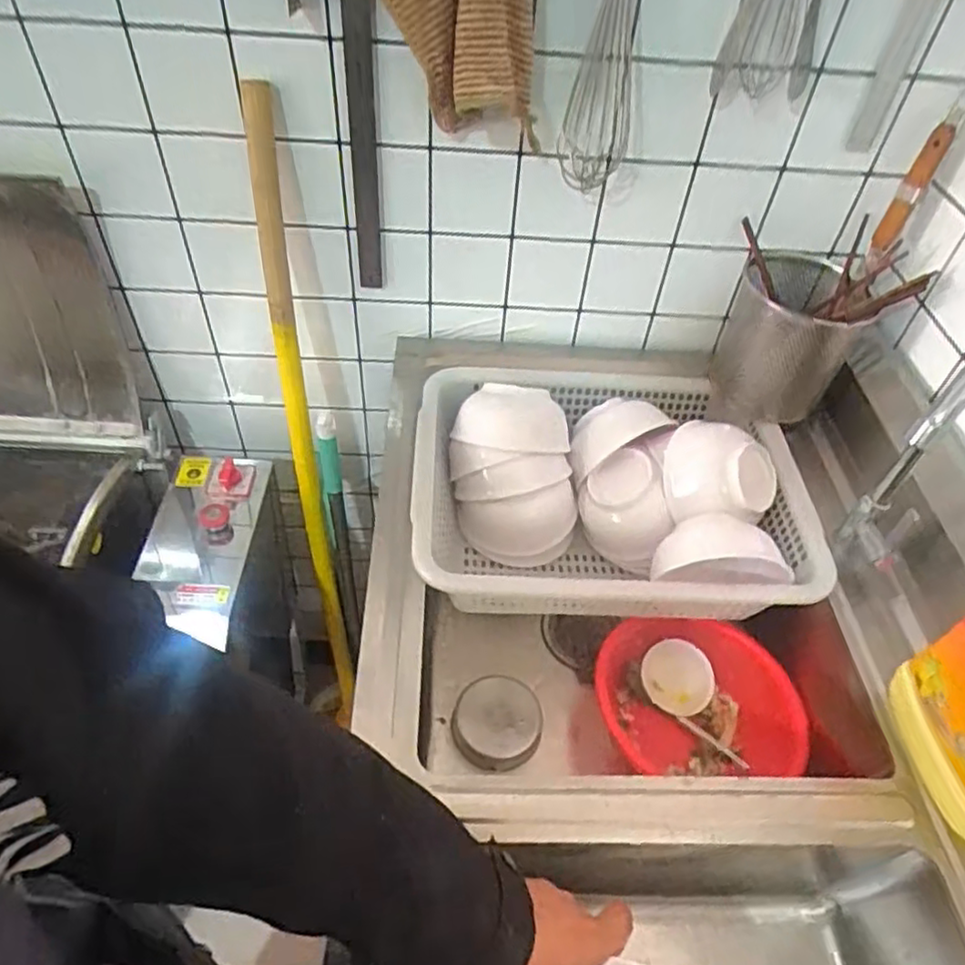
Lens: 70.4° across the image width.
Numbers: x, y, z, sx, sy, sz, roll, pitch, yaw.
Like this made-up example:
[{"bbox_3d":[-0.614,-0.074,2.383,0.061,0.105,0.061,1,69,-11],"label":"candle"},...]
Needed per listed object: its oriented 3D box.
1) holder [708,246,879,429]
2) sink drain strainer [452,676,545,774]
[{"bbox_3d":[0.373,-0.176,0.866,0.129,0.159,0.144,7,48,1],"label":"holder"},{"bbox_3d":[0.019,0.269,0.758,0.092,0.049,0.096,-19,52,-20],"label":"sink drain strainer"}]

